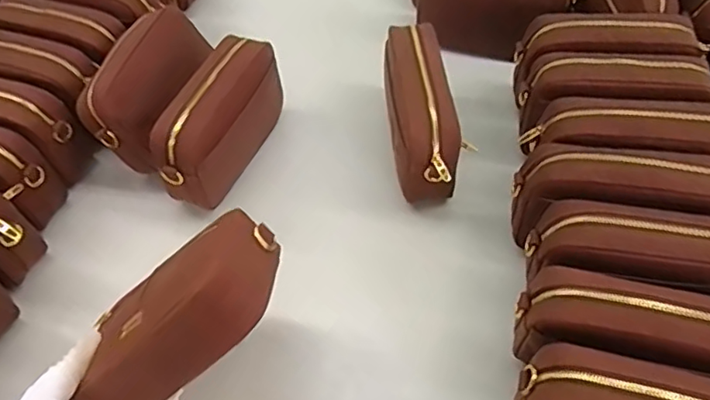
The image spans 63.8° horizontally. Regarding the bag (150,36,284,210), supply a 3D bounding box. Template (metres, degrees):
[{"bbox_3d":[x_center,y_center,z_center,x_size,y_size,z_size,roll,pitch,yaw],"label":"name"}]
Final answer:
[{"bbox_3d":[-0.152,-0.087,0.659,0.061,0.118,0.192,17,58,14],"label":"bag"}]

